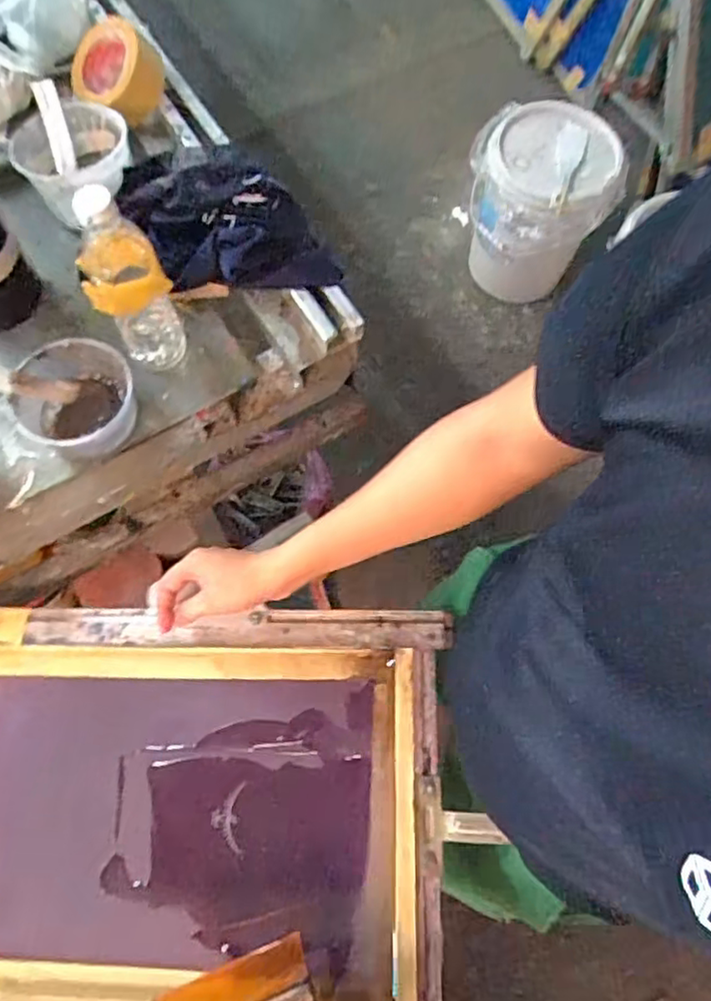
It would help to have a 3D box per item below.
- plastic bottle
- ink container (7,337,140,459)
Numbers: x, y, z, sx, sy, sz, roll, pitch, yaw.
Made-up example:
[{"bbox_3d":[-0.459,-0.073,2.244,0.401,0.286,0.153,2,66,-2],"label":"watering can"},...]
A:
[{"bbox_3d":[-0.223,-0.212,0.636,0.071,0.220,0.056,-17,70,-8],"label":"plastic bottle"},{"bbox_3d":[-0.286,-0.101,0.672,0.113,0.071,0.113,1,69,-2],"label":"ink container"}]

